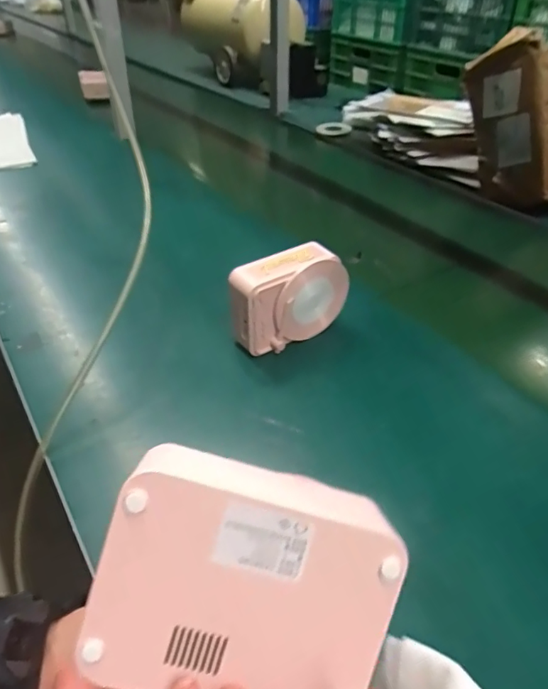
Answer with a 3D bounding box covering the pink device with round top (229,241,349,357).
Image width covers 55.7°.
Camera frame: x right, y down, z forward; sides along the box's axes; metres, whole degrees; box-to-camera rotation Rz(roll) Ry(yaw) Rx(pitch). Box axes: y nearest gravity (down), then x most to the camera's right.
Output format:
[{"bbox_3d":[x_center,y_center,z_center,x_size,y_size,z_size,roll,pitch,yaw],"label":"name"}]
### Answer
[{"bbox_3d":[0.019,-0.051,0.607,0.141,0.106,0.052,-21,42,-24],"label":"pink device with round top"}]

